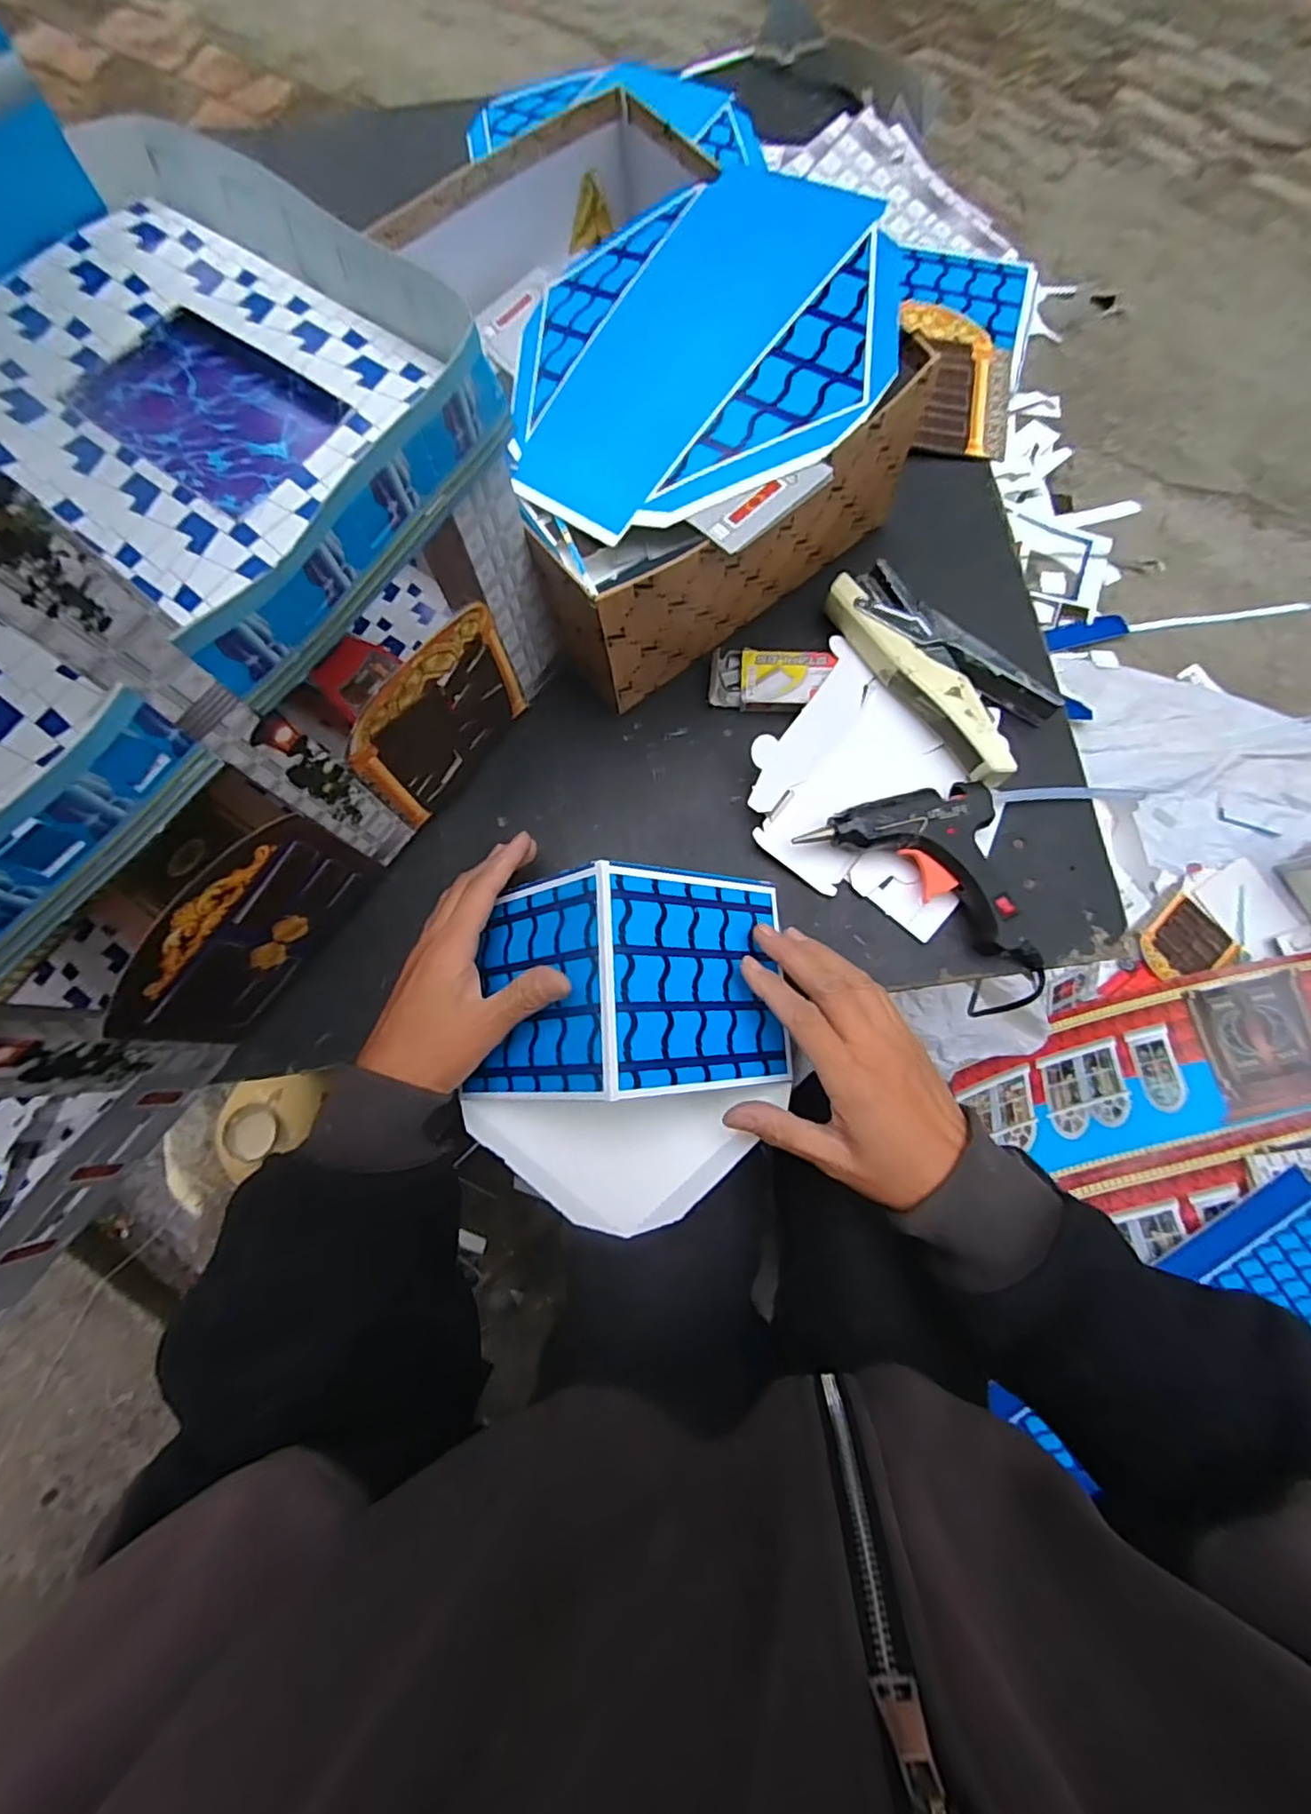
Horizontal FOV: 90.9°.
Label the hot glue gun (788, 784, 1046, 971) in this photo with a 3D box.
[{"bbox_3d":[0.179,-0.037,0.401,0.150,0.025,0.086,30,80,6],"label":"hot glue gun"}]

